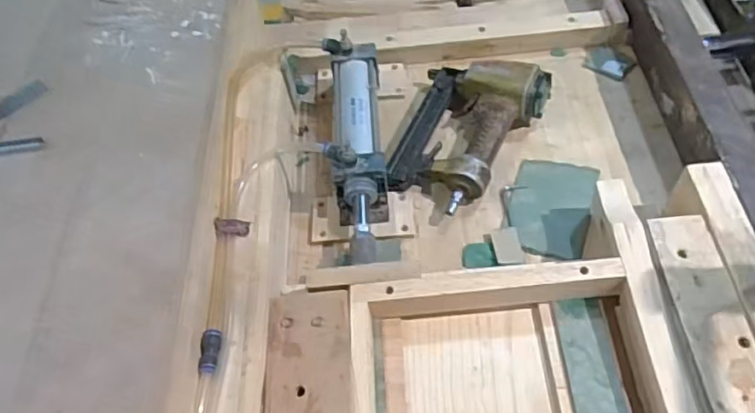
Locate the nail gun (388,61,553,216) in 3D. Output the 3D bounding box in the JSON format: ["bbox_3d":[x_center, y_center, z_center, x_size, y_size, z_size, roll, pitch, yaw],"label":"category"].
[{"bbox_3d":[0.107,-0.096,0.745,0.154,0.056,0.219,19,60,19],"label":"nail gun"}]

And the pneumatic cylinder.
[{"bbox_3d":[-0.024,-0.072,0.728,0.069,0.079,0.315,-6,55,3],"label":"pneumatic cylinder"}]

